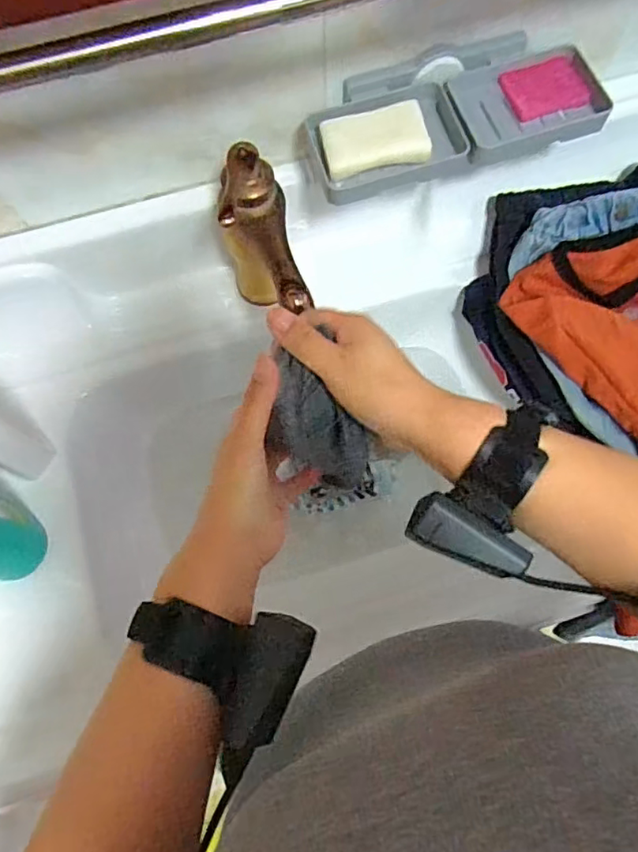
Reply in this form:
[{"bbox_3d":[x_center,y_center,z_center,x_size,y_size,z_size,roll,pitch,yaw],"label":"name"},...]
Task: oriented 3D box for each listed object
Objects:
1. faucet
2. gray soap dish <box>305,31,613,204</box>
[{"bbox_3d":[-0.049,-0.156,0.471,0.059,0.059,0.144,-12,73,-3],"label":"faucet"},{"bbox_3d":[0.122,-0.282,0.508,0.262,0.032,0.106,-17,73,-4],"label":"gray soap dish"}]

